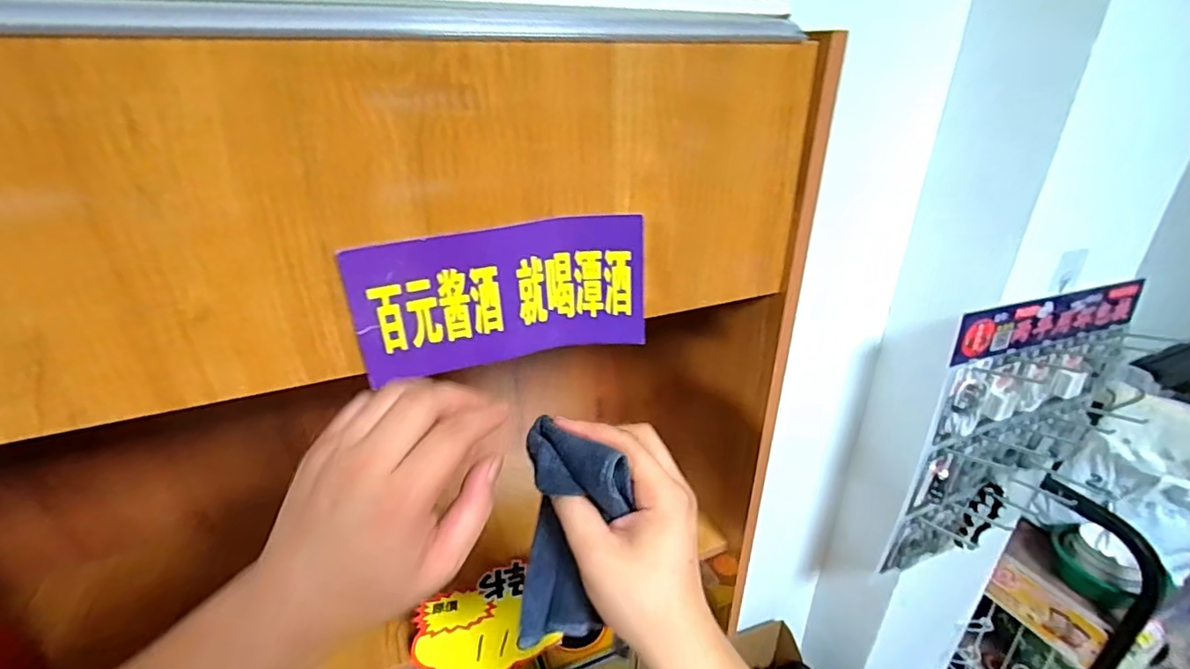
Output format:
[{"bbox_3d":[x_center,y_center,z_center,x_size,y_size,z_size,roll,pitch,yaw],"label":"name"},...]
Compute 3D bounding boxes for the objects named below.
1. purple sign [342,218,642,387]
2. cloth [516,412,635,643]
[{"bbox_3d":[-0.060,-0.025,0.377,0.192,0.096,0.019,-8,28,-15],"label":"purple sign"},{"bbox_3d":[-0.019,0.130,0.348,0.071,0.134,0.035,8,-2,15],"label":"cloth"}]

